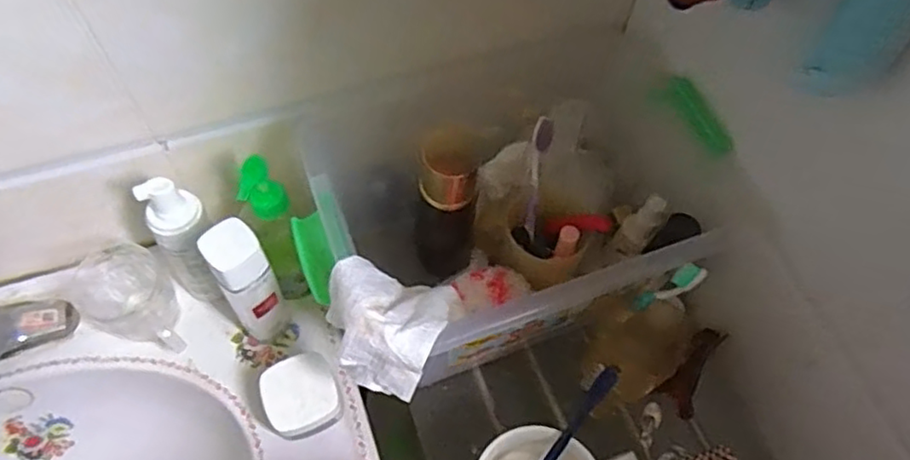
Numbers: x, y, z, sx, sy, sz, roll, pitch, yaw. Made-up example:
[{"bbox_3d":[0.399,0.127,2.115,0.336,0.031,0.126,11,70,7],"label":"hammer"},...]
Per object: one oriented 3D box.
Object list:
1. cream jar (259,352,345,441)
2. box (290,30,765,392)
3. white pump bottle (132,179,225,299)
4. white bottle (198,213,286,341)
[{"bbox_3d":[-0.134,0.149,0.568,0.063,0.048,0.063,-27,65,-16],"label":"cream jar"},{"bbox_3d":[0.037,-0.009,0.594,0.290,0.167,0.229,-15,62,-11],"label":"box"},{"bbox_3d":[-0.237,0.012,0.564,0.047,0.163,0.048,7,61,2],"label":"white pump bottle"},{"bbox_3d":[-0.174,0.051,0.547,0.042,0.164,0.039,-35,68,-20],"label":"white bottle"}]

